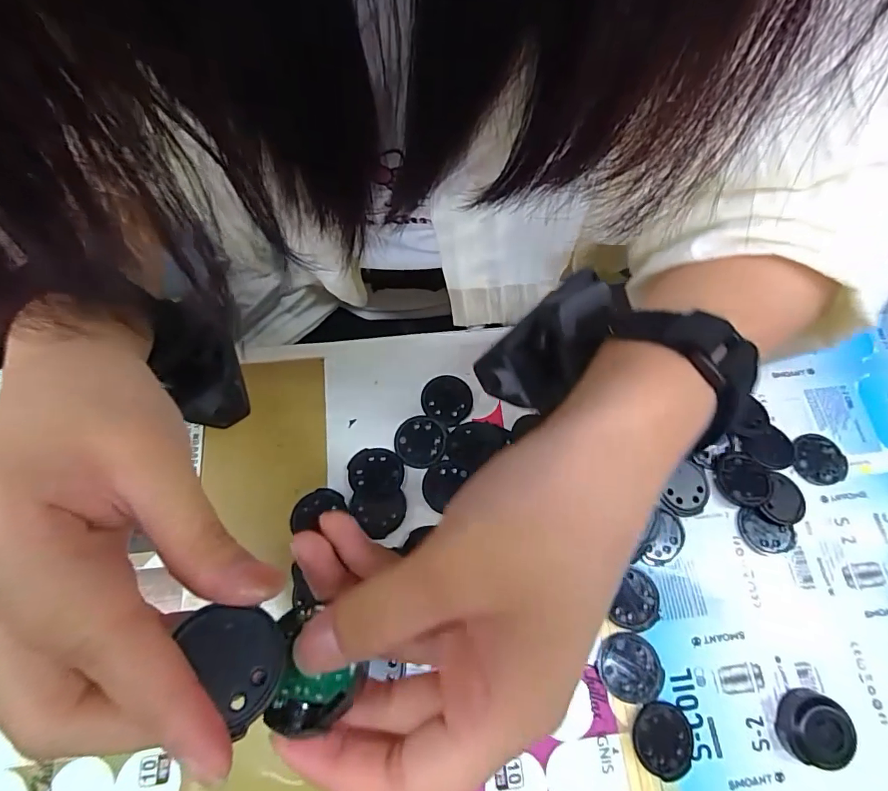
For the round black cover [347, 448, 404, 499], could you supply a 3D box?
[{"bbox_3d":[-0.037,0.042,0.255,0.029,0.004,0.027,1,69,-3],"label":"round black cover"}]

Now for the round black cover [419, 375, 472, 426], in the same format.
[{"bbox_3d":[0.002,0.002,0.271,0.029,0.004,0.028,1,69,-3],"label":"round black cover"}]

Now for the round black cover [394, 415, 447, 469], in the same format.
[{"bbox_3d":[-0.013,0.025,0.262,0.028,0.004,0.028,1,69,-3],"label":"round black cover"}]

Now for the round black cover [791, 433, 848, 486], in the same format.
[{"bbox_3d":[0.217,0.037,0.271,0.031,0.004,0.029,1,69,-3],"label":"round black cover"}]

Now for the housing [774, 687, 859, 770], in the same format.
[{"bbox_3d":[0.173,0.156,0.218,0.028,0.014,0.030,1,69,-3],"label":"housing"}]

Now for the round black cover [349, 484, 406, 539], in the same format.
[{"bbox_3d":[-0.035,0.059,0.248,0.028,0.004,0.026,1,69,-3],"label":"round black cover"}]

